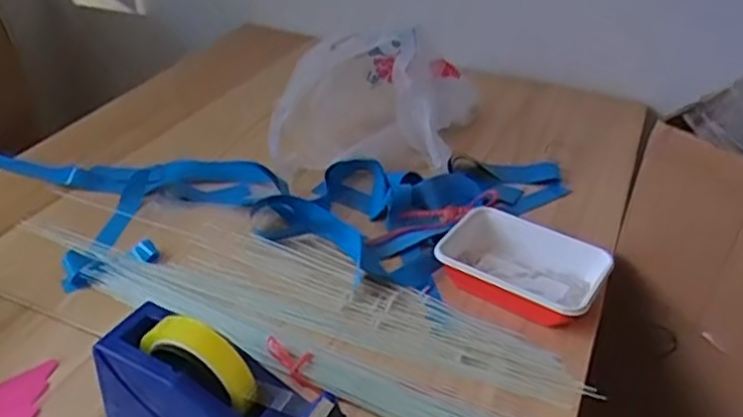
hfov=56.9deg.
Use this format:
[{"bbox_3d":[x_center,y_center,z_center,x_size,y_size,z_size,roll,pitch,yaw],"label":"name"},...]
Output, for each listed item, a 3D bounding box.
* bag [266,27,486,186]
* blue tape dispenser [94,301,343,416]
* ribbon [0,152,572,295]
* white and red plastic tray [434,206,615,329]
[{"bbox_3d":[0.010,-0.162,0.939,0.228,0.143,0.243,11,36,12],"label":"bag"},{"bbox_3d":[-0.114,0.154,0.538,0.205,0.114,0.070,19,39,22],"label":"blue tape dispenser"},{"bbox_3d":[-0.132,-0.005,0.830,0.765,0.033,0.259,0,36,-3],"label":"ribbon"},{"bbox_3d":[0.154,0.059,0.723,0.171,0.041,0.113,23,41,27],"label":"white and red plastic tray"}]

